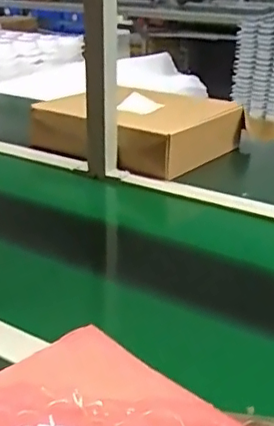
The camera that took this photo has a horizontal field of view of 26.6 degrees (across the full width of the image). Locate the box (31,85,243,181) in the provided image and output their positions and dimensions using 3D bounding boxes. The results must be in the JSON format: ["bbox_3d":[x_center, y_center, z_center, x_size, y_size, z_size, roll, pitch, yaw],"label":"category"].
[{"bbox_3d":[-0.008,-0.170,1.120,0.335,0.089,0.274,18,29,34],"label":"box"}]

